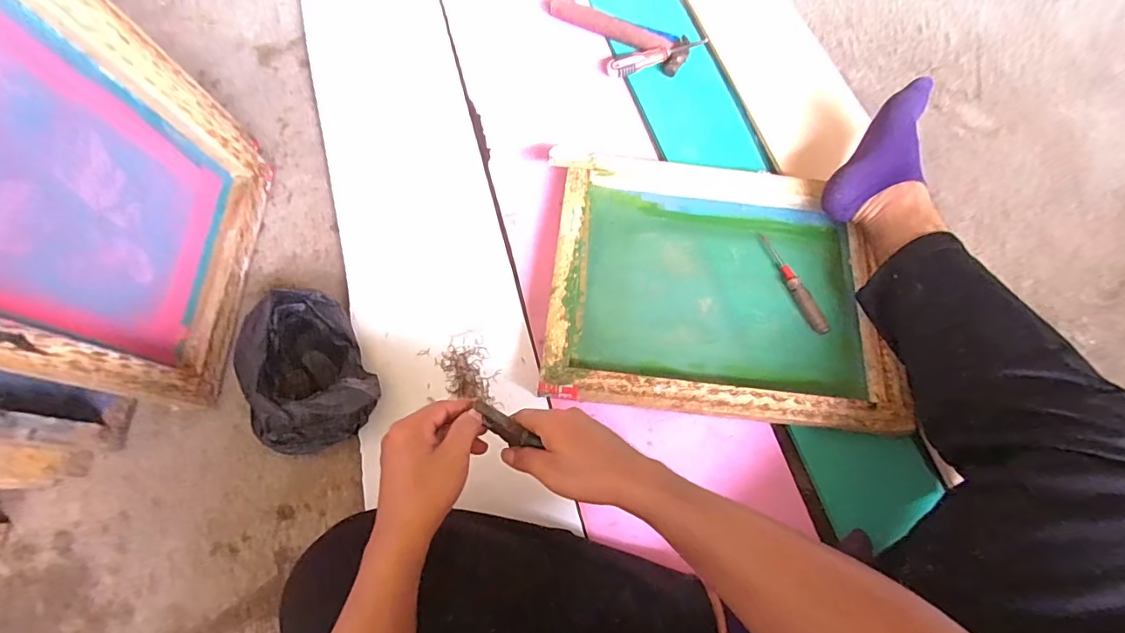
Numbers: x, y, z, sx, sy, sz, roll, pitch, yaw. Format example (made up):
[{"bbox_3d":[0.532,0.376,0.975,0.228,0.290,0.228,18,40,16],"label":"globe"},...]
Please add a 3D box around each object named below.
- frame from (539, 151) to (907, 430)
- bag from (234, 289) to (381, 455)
[{"bbox_3d":[0.216,-0.055,0.695,0.456,0.052,0.388,6,71,1],"label":"frame"},{"bbox_3d":[-0.317,0.066,0.607,0.134,0.101,0.194,-27,73,-11],"label":"bag"}]

